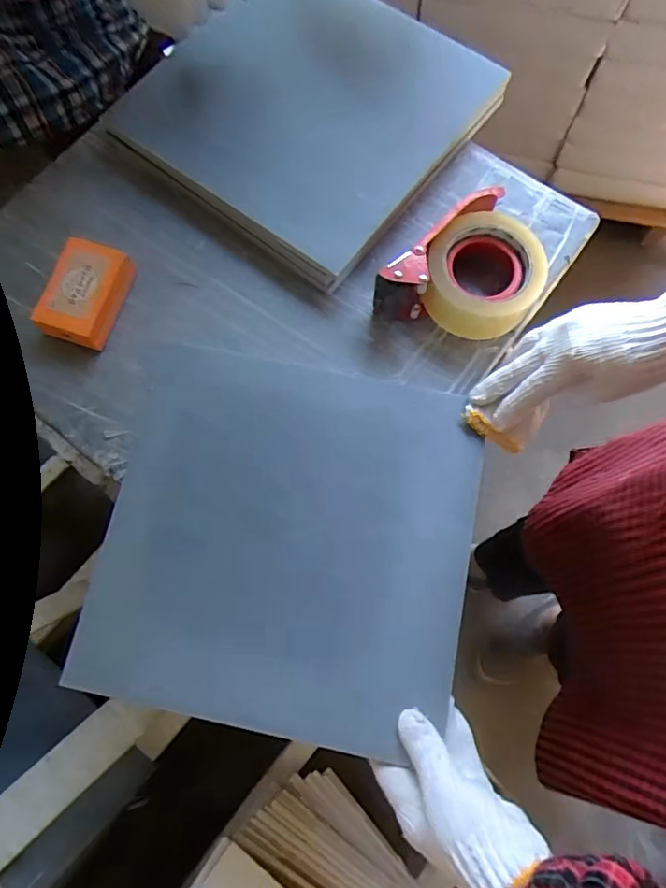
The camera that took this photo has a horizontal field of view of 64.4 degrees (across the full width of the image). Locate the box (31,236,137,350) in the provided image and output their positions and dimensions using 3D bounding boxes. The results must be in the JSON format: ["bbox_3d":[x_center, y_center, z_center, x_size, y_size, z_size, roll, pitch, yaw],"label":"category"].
[{"bbox_3d":[-0.240,-0.145,0.510,0.070,0.026,0.094,17,76,3],"label":"box"}]

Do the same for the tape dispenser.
[{"bbox_3d":[0.125,-0.152,0.495,0.147,0.057,0.105,-41,80,-11],"label":"tape dispenser"}]

